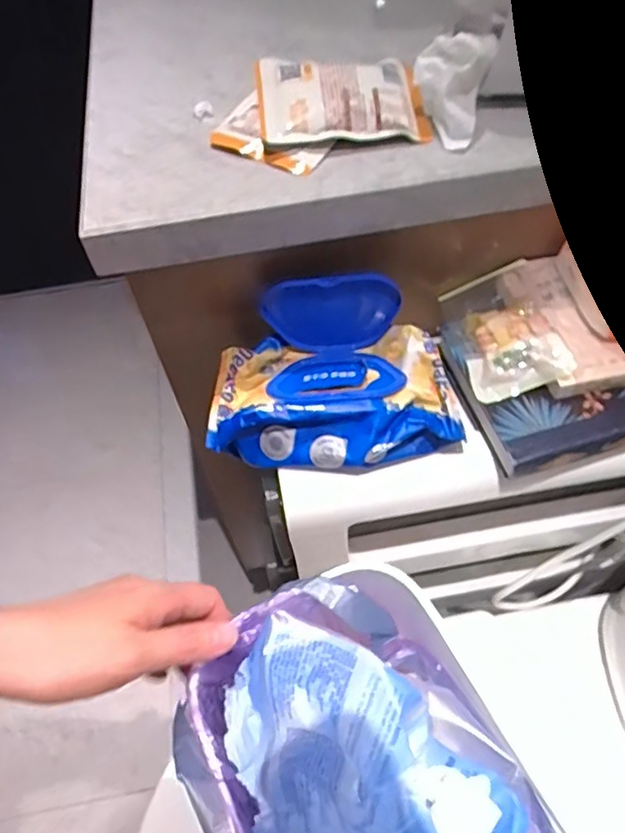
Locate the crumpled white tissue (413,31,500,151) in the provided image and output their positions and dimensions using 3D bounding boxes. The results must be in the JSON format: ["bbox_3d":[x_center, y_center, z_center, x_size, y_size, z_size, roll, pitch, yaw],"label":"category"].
[{"bbox_3d":[0.100,-0.237,0.422,0.054,0.051,0.072,7,56,10],"label":"crumpled white tissue"}]

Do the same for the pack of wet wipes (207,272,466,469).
[{"bbox_3d":[0.011,-0.037,0.465,0.194,0.083,0.140,-5,56,0],"label":"pack of wet wipes"}]

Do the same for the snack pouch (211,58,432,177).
[{"bbox_3d":[0.005,-0.230,0.436,0.160,0.039,0.111,-2,55,4],"label":"snack pouch"}]

